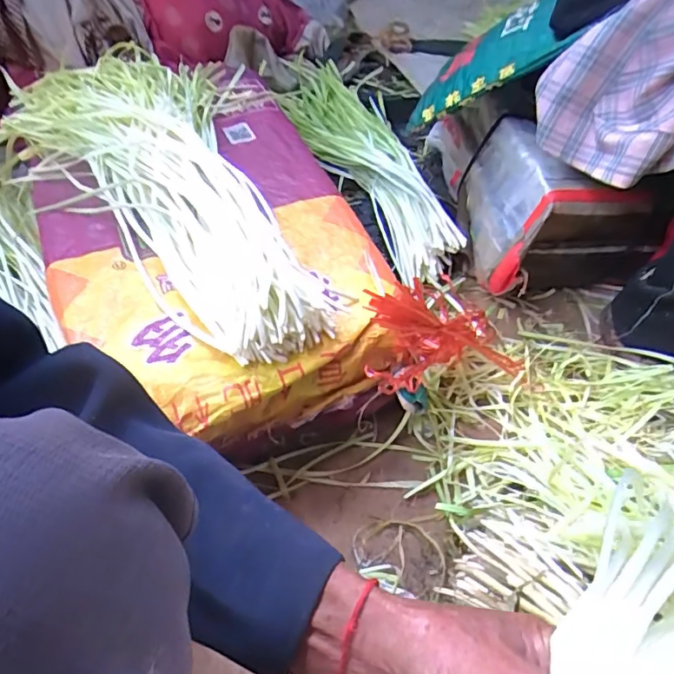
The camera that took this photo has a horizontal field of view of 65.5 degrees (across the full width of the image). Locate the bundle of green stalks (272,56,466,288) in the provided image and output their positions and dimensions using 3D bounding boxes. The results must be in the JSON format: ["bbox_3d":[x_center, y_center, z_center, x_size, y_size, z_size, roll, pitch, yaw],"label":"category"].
[{"bbox_3d":[0.040,-0.356,0.993,0.171,0.071,0.660,-17,54,-14],"label":"bundle of green stalks"}]

